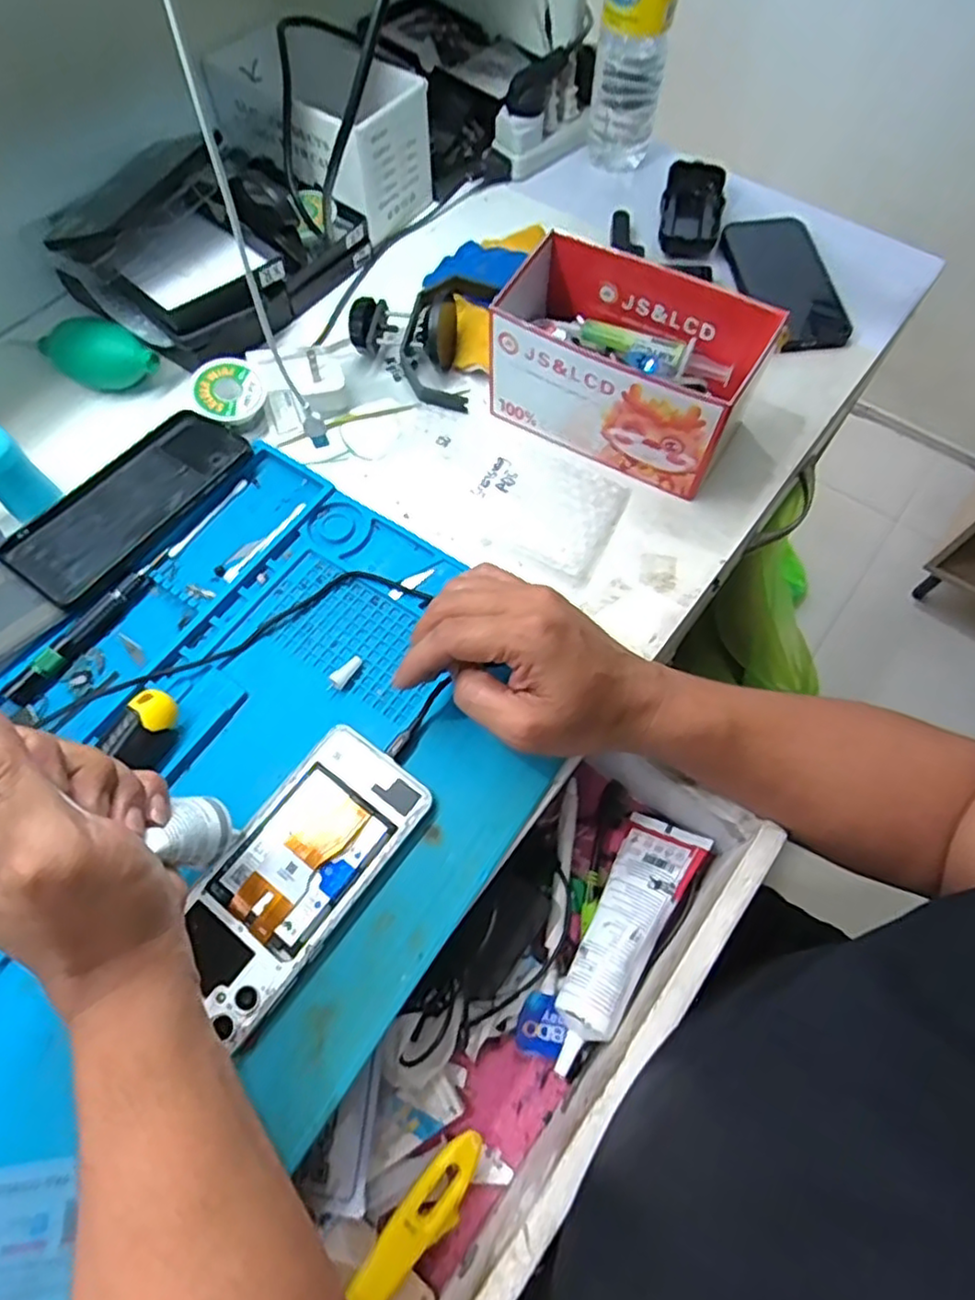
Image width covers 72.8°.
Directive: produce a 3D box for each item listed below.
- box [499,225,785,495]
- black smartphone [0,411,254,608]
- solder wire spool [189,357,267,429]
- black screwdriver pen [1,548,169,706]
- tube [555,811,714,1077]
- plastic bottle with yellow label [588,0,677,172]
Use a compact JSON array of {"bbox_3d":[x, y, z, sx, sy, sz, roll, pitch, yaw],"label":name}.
[{"bbox_3d":[0.094,-0.204,0.470,0.178,0.093,0.101,31,69,14],"label":"box"},{"bbox_3d":[-0.252,-0.107,0.464,0.088,0.009,0.168,33,67,20],"label":"black smartphone"},{"bbox_3d":[-0.192,-0.188,0.491,0.051,0.022,0.051,-22,67,-10],"label":"solder wire spool"},{"bbox_3d":[-0.254,-0.017,0.426,0.014,0.011,0.127,35,70,15],"label":"black screwdriver pen"},{"bbox_3d":[0.090,0.182,0.421,0.049,0.032,0.162,26,68,12],"label":"tube"},{"bbox_3d":[0.128,-0.538,0.564,0.061,0.180,0.061,10,66,5],"label":"plastic bottle with yellow label"}]

